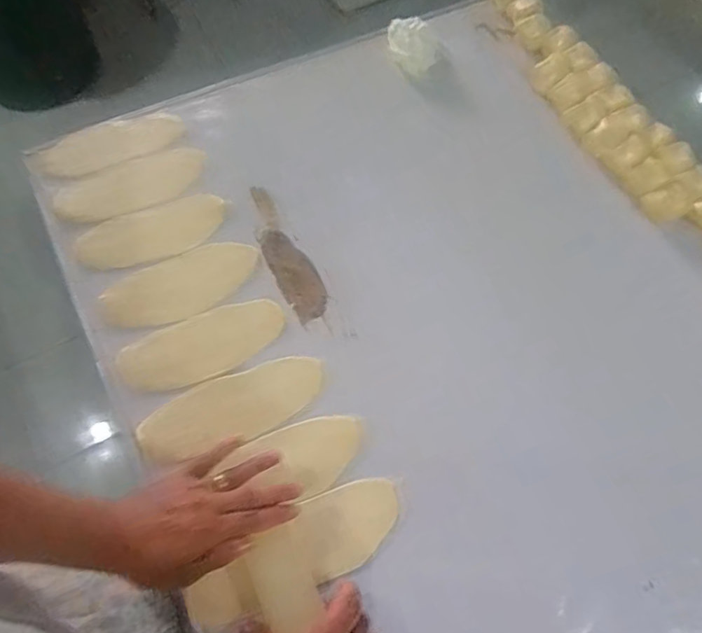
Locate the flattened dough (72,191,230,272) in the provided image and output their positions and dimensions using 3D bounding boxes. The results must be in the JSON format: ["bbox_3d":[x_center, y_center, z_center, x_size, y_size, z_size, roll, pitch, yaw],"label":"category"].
[{"bbox_3d":[-0.241,-0.104,0.691,0.184,0.008,0.072,-18,69,-9],"label":"flattened dough"}]

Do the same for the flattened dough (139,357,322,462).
[{"bbox_3d":[-0.126,0.097,0.602,0.195,0.010,0.071,-18,69,-9],"label":"flattened dough"}]

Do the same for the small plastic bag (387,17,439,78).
[{"bbox_3d":[0.096,-0.401,0.823,0.073,0.018,0.094,-21,69,-10],"label":"small plastic bag"}]

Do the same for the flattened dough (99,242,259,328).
[{"bbox_3d":[-0.200,-0.037,0.664,0.182,0.006,0.078,-24,70,-11],"label":"flattened dough"}]

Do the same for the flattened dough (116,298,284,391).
[{"bbox_3d":[-0.166,0.033,0.634,0.182,0.011,0.075,-21,69,-10],"label":"flattened dough"}]

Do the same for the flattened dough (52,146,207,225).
[{"bbox_3d":[-0.278,-0.168,0.714,0.190,0.005,0.076,-21,69,-10],"label":"flattened dough"}]

